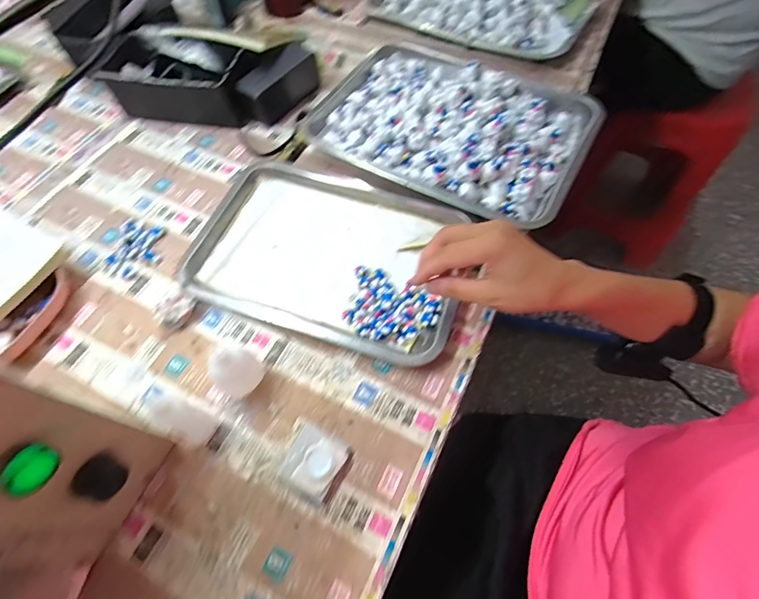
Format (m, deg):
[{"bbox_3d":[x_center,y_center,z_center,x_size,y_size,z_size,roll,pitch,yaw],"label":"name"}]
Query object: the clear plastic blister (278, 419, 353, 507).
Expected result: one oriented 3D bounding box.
[{"bbox_3d":[-0.061,0.142,0.355,0.062,0.015,0.050,26,66,15],"label":"clear plastic blister"}]

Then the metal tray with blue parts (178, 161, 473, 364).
[{"bbox_3d":[-0.060,-0.058,0.467,0.313,0.033,0.208,18,64,11],"label":"metal tray with blue parts"}]

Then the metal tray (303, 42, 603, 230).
[{"bbox_3d":[0.090,-0.245,0.525,0.358,0.040,0.255,27,66,15],"label":"metal tray"}]

